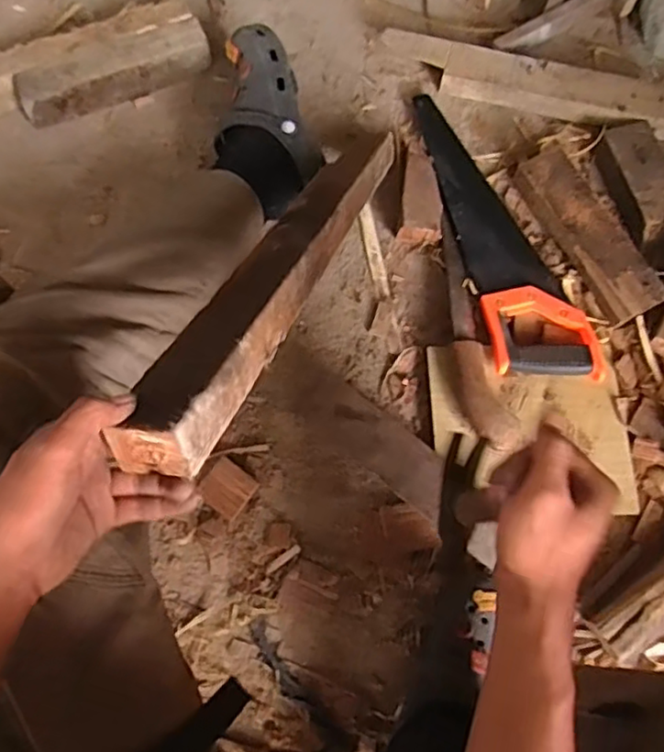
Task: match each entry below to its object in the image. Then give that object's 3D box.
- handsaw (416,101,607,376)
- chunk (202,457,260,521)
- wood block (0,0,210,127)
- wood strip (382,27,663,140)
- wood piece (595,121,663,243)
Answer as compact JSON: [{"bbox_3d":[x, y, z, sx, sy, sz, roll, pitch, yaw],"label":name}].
[{"bbox_3d":[0.211,-0.186,0.812,0.121,0.036,0.425,-14,75,-5],"label":"handsaw"},{"bbox_3d":[-0.119,0.130,0.738,0.053,0.007,0.052,34,77,8],"label":"chunk"},{"bbox_3d":[-0.327,-0.406,0.850,0.323,0.061,0.093,-20,76,-6],"label":"wood block"},{"bbox_3d":[0.263,-0.401,0.876,0.402,0.035,0.077,15,75,3],"label":"wood strip"},{"bbox_3d":[0.406,-0.254,0.837,0.078,0.035,0.160,-15,76,-5],"label":"wood piece"}]

